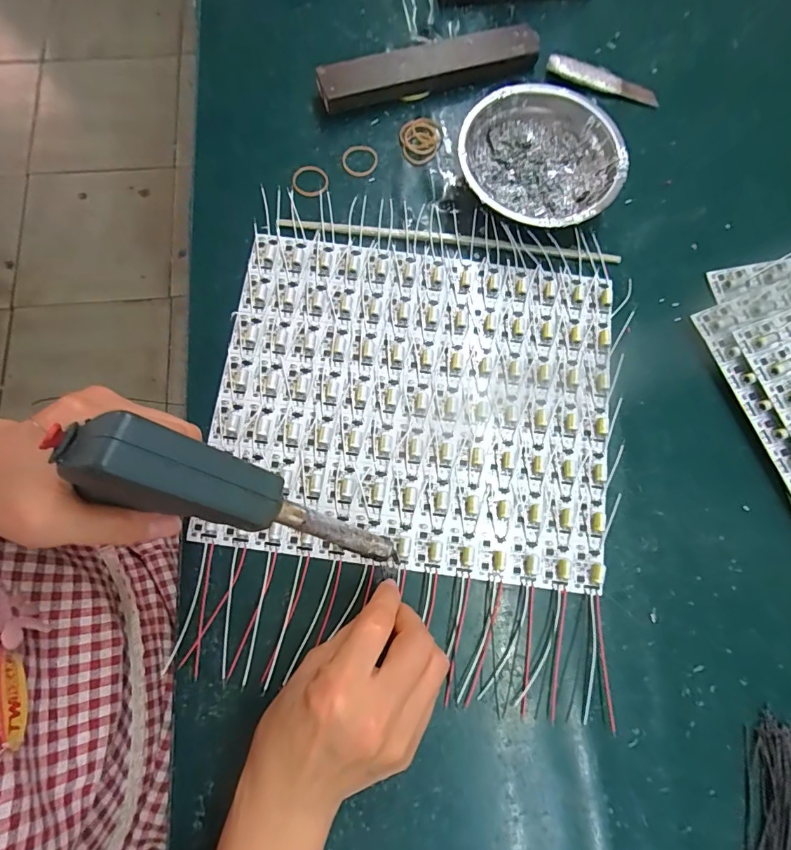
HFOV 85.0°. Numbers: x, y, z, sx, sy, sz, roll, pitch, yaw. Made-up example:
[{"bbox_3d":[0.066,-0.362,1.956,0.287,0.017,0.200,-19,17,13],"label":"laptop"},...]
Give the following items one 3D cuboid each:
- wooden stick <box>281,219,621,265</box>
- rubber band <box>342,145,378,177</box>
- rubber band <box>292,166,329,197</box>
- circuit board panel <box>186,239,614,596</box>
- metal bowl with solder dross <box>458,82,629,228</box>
[{"bbox_3d":[0.045,-0.152,0.348,0.273,0.010,0.012,5,77,2],"label":"wooden stick"},{"bbox_3d":[-0.030,-0.226,0.368,0.030,0.005,0.028,2,77,1],"label":"rubber band"},{"bbox_3d":[-0.071,-0.206,0.364,0.031,0.005,0.029,0,82,-1],"label":"rubber band"},{"bbox_3d":[0.015,-0.017,0.321,0.284,0.008,0.241,8,79,0],"label":"circuit board panel"},{"bbox_3d":[0.115,-0.208,0.346,0.123,0.042,0.123,0,77,1],"label":"metal bowl with solder dross"}]

